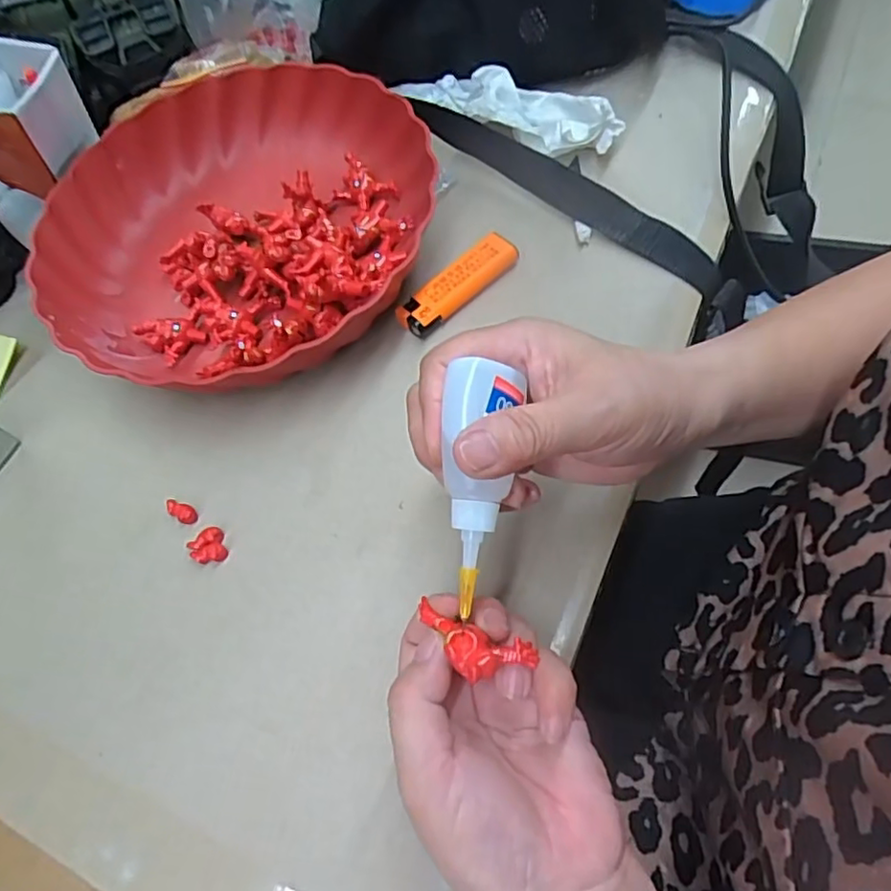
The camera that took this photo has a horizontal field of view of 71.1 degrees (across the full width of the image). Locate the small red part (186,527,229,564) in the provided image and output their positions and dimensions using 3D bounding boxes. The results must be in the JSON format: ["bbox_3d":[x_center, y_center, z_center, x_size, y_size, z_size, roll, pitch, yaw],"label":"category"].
[{"bbox_3d":[-0.122,0.052,0.319,0.018,0.005,0.019,-28,61,-6],"label":"small red part"}]

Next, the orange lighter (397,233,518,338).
[{"bbox_3d":[0.007,-0.096,0.372,0.081,0.013,0.024,-40,63,-12],"label":"orange lighter"}]

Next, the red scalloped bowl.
[{"bbox_3d":[-0.135,-0.140,0.397,0.223,0.065,0.230,-4,62,7],"label":"red scalloped bowl"}]

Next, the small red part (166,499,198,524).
[{"bbox_3d":[-0.140,0.035,0.329,0.019,0.004,0.009,27,69,21],"label":"small red part"}]

